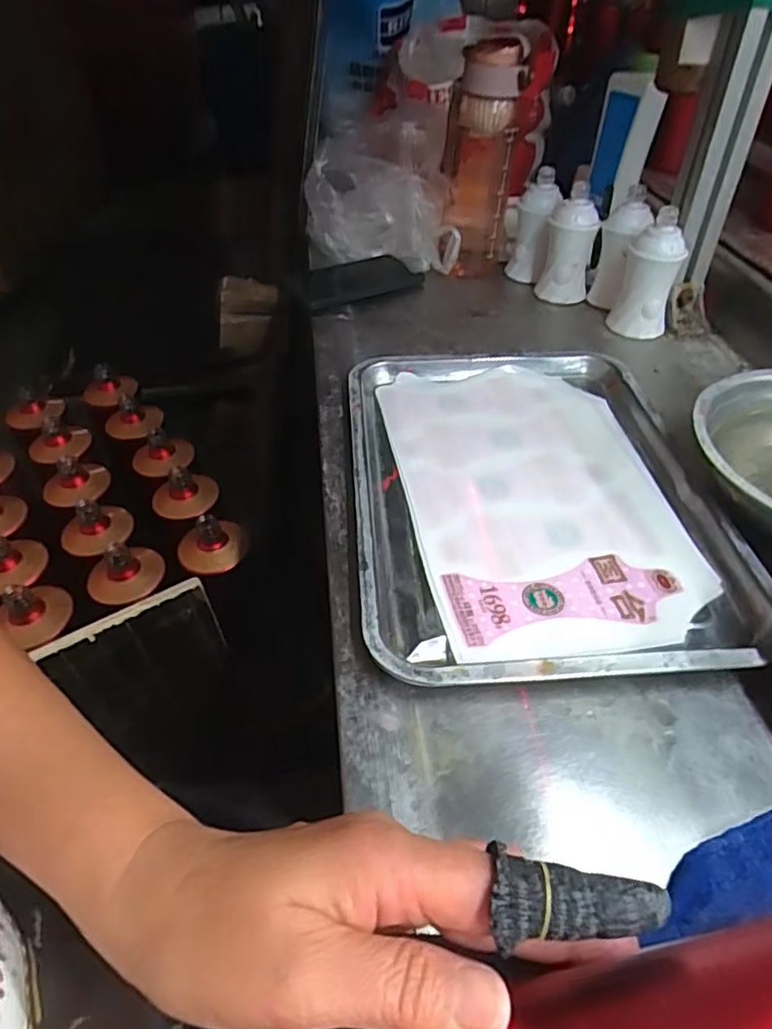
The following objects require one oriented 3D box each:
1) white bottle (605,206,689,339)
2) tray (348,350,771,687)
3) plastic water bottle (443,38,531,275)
[{"bbox_3d":[0.263,-0.237,0.621,0.053,0.111,0.042,3,46,2],"label":"white bottle"},{"bbox_3d":[0.104,-0.023,0.462,0.251,0.021,0.336,-2,44,-4],"label":"tray"},{"bbox_3d":[0.105,-0.389,0.698,0.083,0.227,0.061,3,46,9],"label":"plastic water bottle"}]

